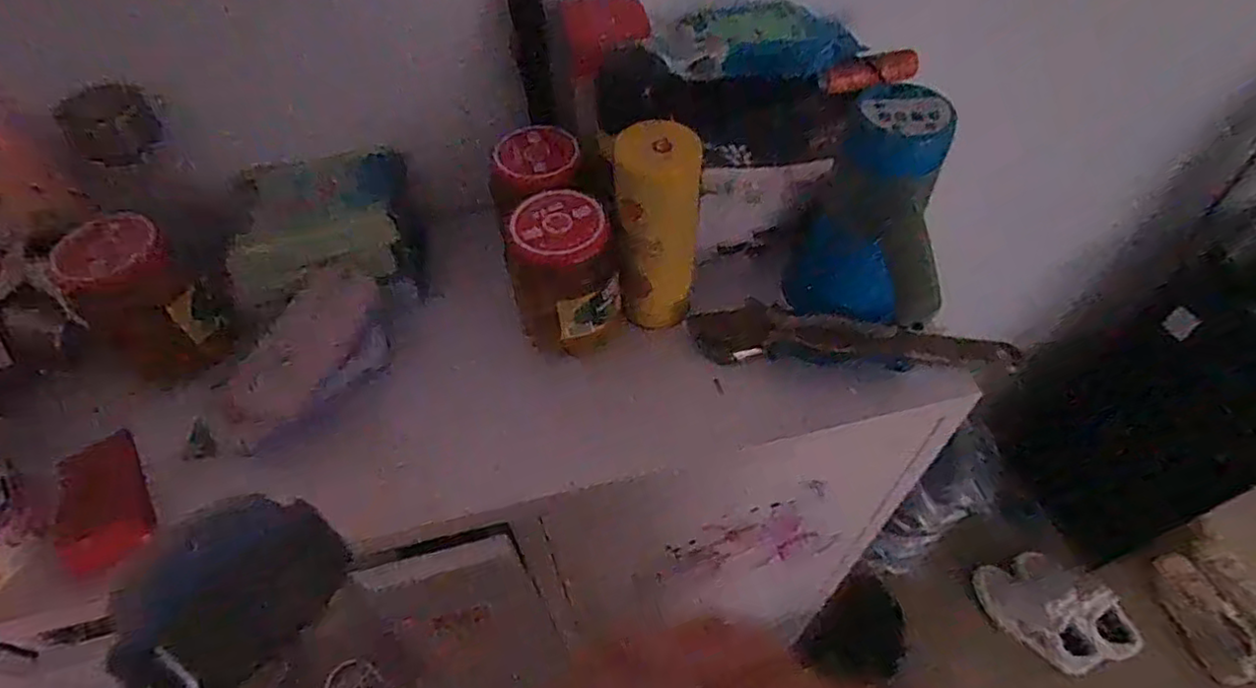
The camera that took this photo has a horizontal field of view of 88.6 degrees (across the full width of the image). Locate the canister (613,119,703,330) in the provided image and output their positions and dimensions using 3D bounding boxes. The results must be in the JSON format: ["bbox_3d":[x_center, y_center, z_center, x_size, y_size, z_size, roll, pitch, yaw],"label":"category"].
[{"bbox_3d":[0.024,-0.093,0.541,0.071,0.162,0.077,2,53,3],"label":"canister"}]

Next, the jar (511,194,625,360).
[{"bbox_3d":[-0.053,-0.054,0.557,0.087,0.124,0.081,-1,53,1],"label":"jar"}]

